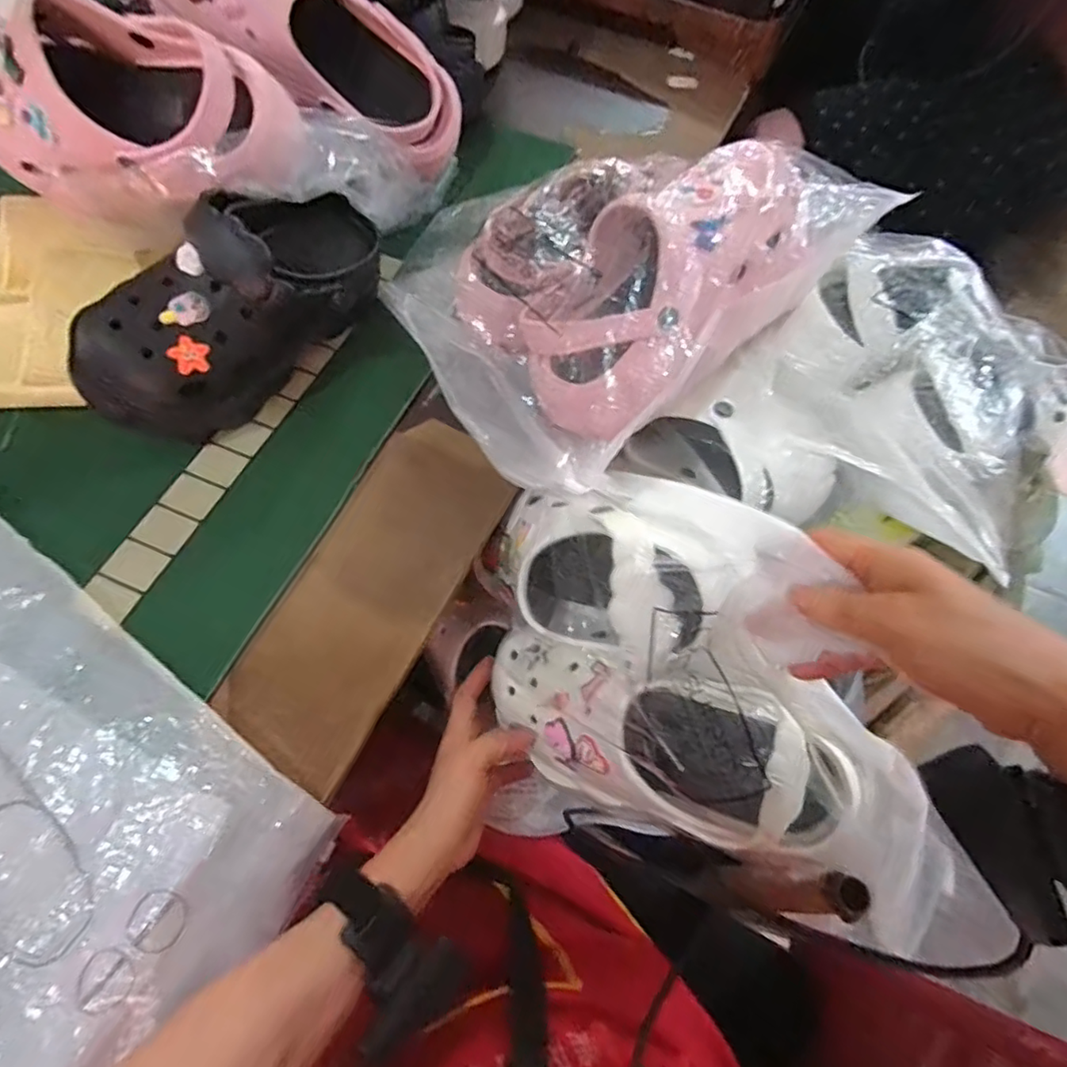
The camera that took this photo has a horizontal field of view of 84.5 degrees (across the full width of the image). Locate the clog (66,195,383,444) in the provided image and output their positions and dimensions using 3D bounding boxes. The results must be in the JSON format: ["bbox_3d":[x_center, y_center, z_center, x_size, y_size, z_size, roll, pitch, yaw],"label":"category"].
[{"bbox_3d":[-0.219,-0.174,0.441,0.247,0.106,0.097,-38,73,-17],"label":"clog"}]

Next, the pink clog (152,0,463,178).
[{"bbox_3d":[-0.178,-0.413,0.488,0.263,0.078,0.097,22,64,-23],"label":"pink clog"}]

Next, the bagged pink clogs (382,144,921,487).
[{"bbox_3d":[0.070,-0.215,0.467,0.343,0.110,0.265,-36,73,-16],"label":"bagged pink clogs"}]

